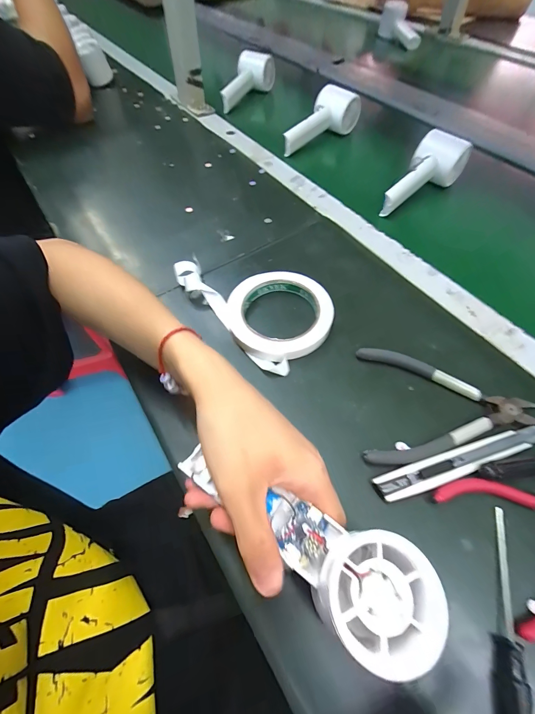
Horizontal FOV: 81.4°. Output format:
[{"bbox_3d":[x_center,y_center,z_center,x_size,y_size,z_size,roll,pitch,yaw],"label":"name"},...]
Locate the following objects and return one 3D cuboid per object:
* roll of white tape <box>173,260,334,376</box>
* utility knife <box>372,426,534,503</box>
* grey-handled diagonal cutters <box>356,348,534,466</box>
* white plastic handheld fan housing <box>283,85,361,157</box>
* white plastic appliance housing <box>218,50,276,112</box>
[{"bbox_3d":[-0.008,-0.064,0.328,0.104,0.019,0.162,-38,64,-19],"label":"roll of white tape"},{"bbox_3d":[0.150,0.081,0.242,0.141,0.007,0.020,-16,59,-7],"label":"utility knife"},{"bbox_3d":[0.152,0.043,0.262,0.141,0.008,0.102,5,59,6],"label":"grey-handled diagonal cutters"},{"bbox_3d":[0.090,-0.388,0.521,0.063,0.064,0.147,32,64,19],"label":"white plastic handheld fan housing"},{"bbox_3d":[-0.047,-0.566,0.639,0.050,0.058,0.160,36,77,21],"label":"white plastic appliance housing"}]

